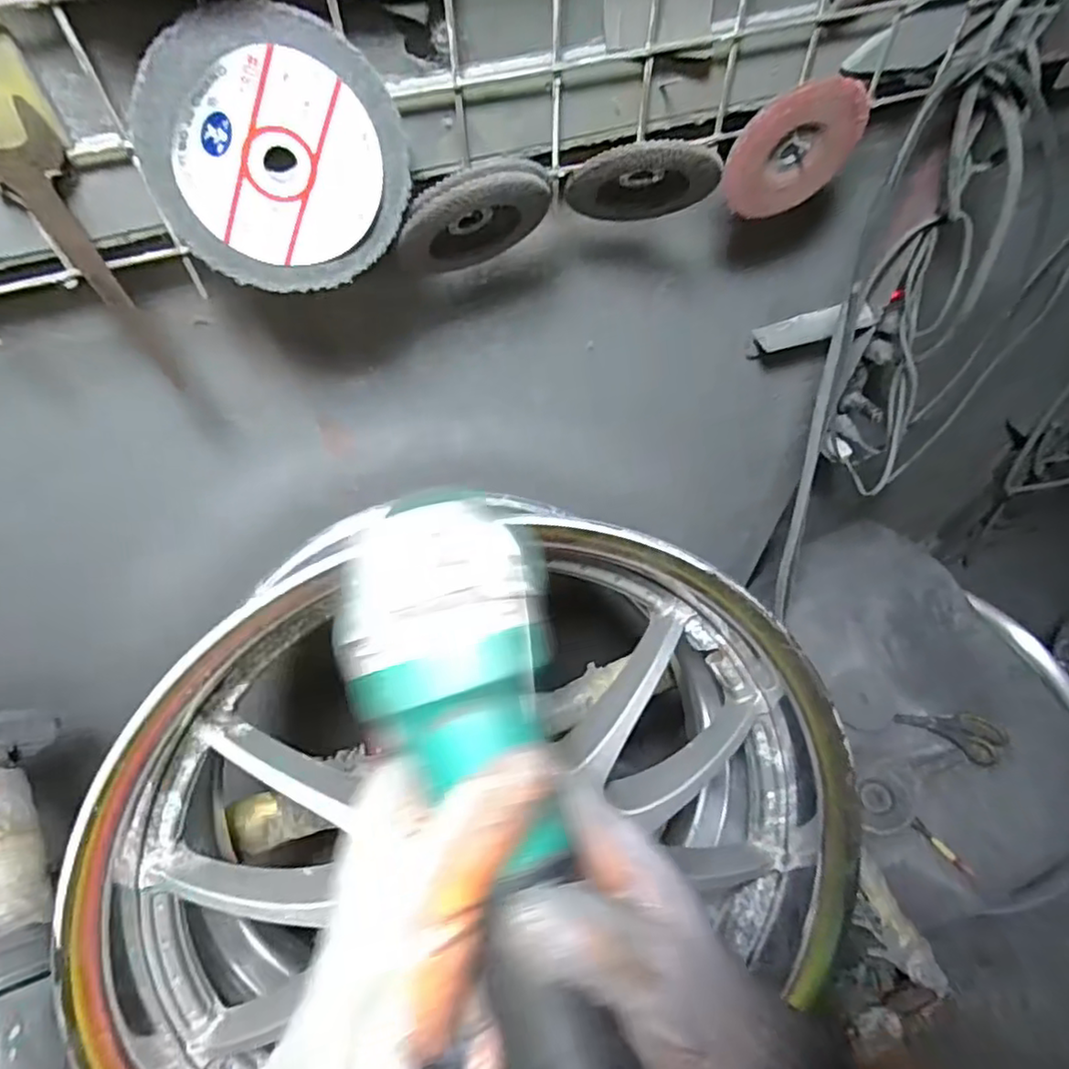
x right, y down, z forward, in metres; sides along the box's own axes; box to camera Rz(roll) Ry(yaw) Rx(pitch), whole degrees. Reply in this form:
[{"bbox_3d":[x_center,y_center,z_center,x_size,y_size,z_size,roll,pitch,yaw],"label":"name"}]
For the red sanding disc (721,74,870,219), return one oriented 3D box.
[{"bbox_3d":[0.166,-0.247,0.418,0.087,0.082,0.010,-10,60,-6],"label":"red sanding disc"}]

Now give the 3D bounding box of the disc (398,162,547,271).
[{"bbox_3d":[-0.036,-0.183,0.373,0.087,0.076,0.017,-25,86,28],"label":"disc"}]

